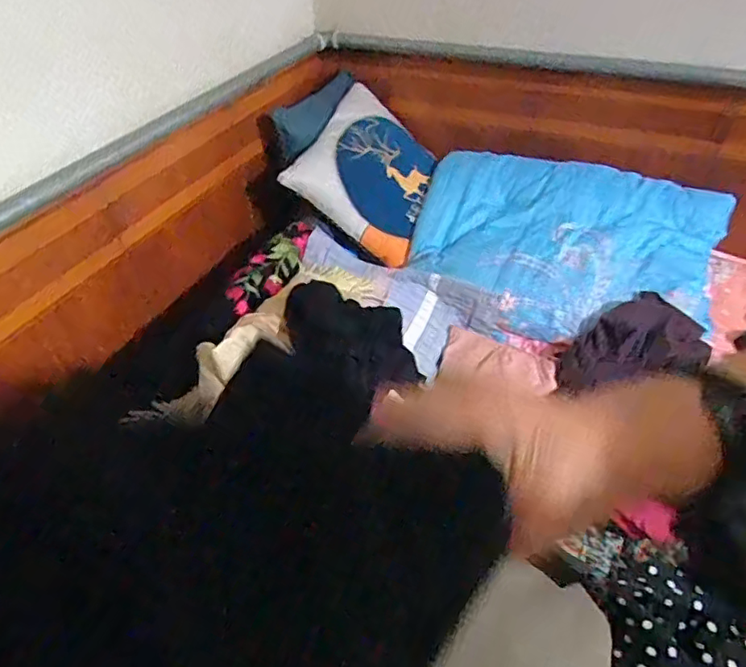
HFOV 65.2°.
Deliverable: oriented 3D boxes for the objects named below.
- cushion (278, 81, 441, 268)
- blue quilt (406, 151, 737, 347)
[{"bbox_3d":[0.012,-0.402,1.409,0.329,0.080,0.390,32,71,-1],"label":"cushion"},{"bbox_3d":[0.413,-0.207,1.291,0.640,0.226,0.429,14,43,17],"label":"blue quilt"}]

